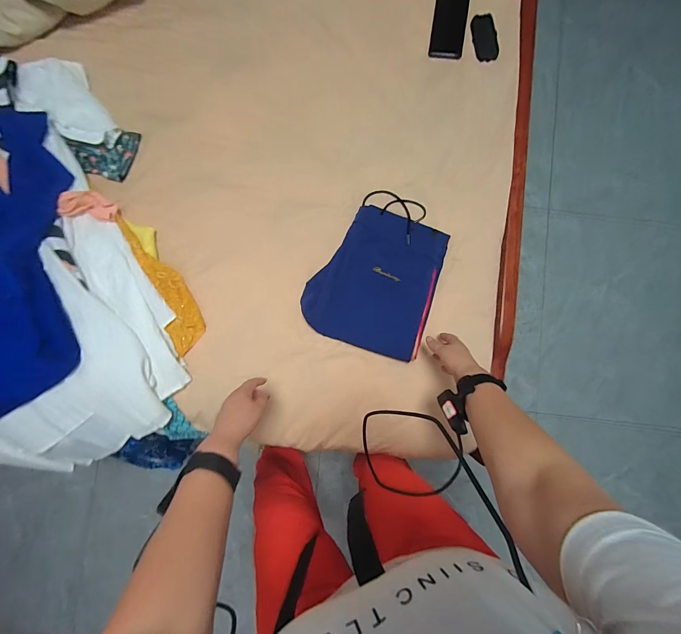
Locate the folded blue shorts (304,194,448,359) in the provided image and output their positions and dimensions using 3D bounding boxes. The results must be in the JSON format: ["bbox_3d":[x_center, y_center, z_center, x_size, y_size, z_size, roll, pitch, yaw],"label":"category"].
[{"bbox_3d":[0.085,-0.108,0.732,0.271,0.039,0.354,18,86,0],"label":"folded blue shorts"}]

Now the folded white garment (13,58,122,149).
[{"bbox_3d":[-0.626,-0.477,0.756,0.147,0.049,0.221,-31,88,-3],"label":"folded white garment"}]

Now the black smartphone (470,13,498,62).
[{"bbox_3d":[0.342,-0.660,0.780,0.054,0.011,0.107,-8,87,-2],"label":"black smartphone"}]

